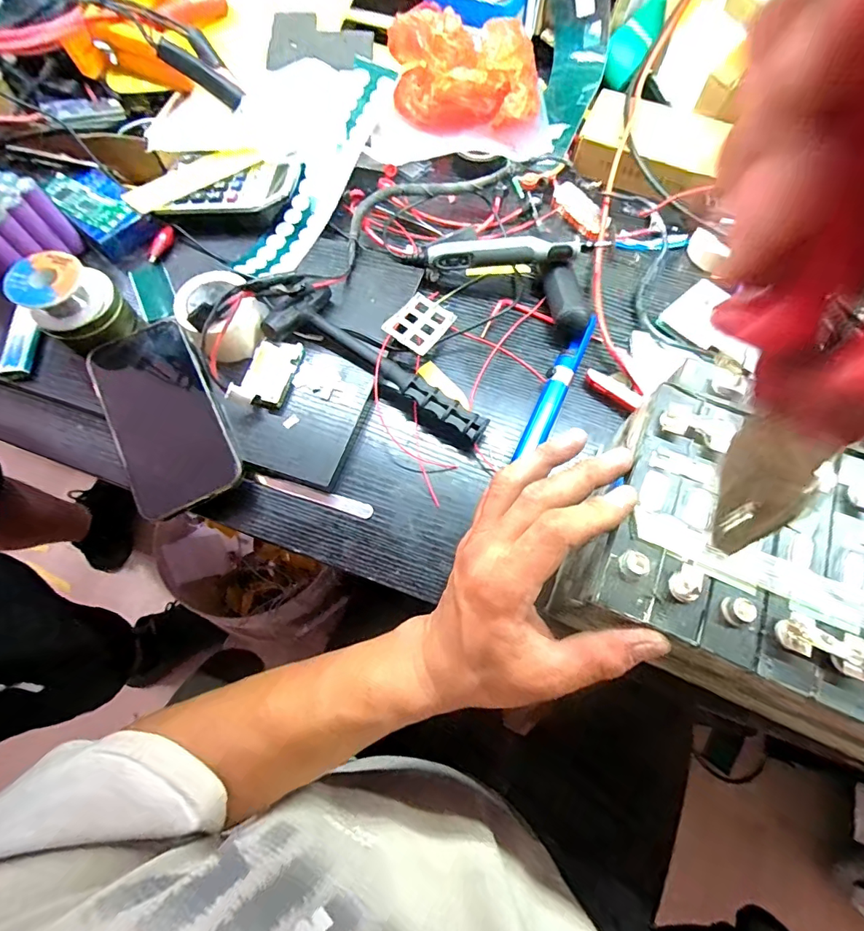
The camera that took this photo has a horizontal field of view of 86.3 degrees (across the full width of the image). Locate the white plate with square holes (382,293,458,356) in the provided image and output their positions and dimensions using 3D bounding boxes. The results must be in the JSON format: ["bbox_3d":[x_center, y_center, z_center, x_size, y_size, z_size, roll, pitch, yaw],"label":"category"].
[{"bbox_3d":[-0.011,-0.128,0.415,0.046,0.005,0.065,33,59,1],"label":"white plate with square holes"}]

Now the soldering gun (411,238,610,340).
[{"bbox_3d":[0.068,-0.180,0.426,0.164,0.034,0.077,17,68,7],"label":"soldering gun"}]

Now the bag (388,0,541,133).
[{"bbox_3d":[0.035,-0.407,0.478,0.162,0.077,0.093,5,67,2],"label":"bag"}]

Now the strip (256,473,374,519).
[{"bbox_3d":[-0.096,0.024,0.376,0.102,0.005,0.012,16,76,13],"label":"strip"}]

